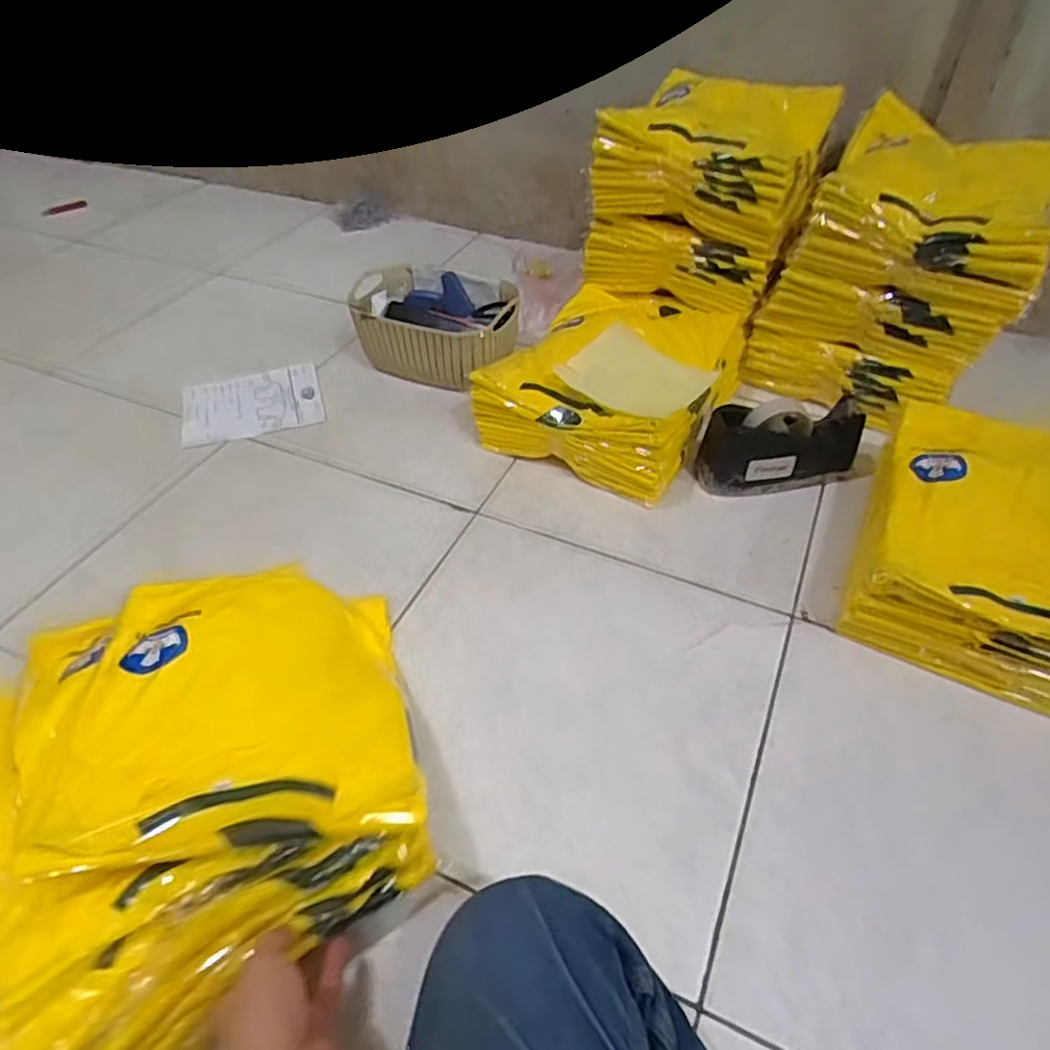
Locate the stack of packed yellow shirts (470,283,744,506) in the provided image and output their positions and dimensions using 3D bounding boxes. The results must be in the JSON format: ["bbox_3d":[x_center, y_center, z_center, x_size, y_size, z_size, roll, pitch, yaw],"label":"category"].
[{"bbox_3d":[0.131,-0.213,0.957,0.273,0.136,0.326,24,51,21],"label":"stack of packed yellow shirts"}]

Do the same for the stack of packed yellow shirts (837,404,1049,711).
[{"bbox_3d":[0.519,0.026,0.733,0.279,0.130,0.308,20,49,18],"label":"stack of packed yellow shirts"}]

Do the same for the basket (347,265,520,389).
[{"bbox_3d":[-0.139,-0.314,1.078,0.263,0.102,0.183,18,49,17],"label":"basket"}]

